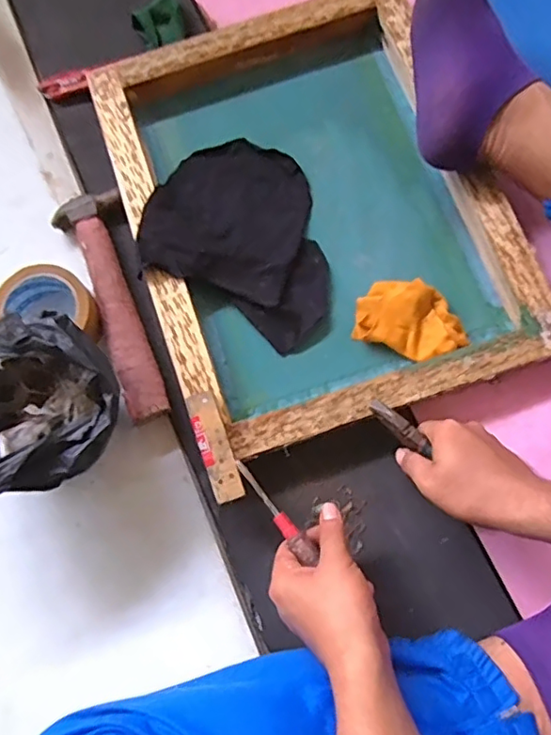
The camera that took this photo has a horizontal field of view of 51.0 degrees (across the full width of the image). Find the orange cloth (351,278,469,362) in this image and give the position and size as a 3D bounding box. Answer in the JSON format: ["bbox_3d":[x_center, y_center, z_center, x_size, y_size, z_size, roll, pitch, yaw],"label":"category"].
[{"bbox_3d":[0.138,-0.049,0.585,0.107,0.033,0.070,21,78,6],"label":"orange cloth"}]

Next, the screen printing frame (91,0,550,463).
[{"bbox_3d":[0.035,-0.168,0.616,0.360,0.047,0.466,-20,77,-3],"label":"screen printing frame"}]

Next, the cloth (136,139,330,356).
[{"bbox_3d":[-0.029,-0.147,0.620,0.213,0.031,0.190,26,79,7],"label":"cloth"}]

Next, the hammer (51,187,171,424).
[{"bbox_3d":[-0.167,-0.067,0.608,0.069,0.031,0.253,-19,77,-3],"label":"hammer"}]

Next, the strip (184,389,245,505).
[{"bbox_3d":[-0.056,0.073,0.538,0.028,0.010,0.104,-21,77,-3],"label":"strip"}]

